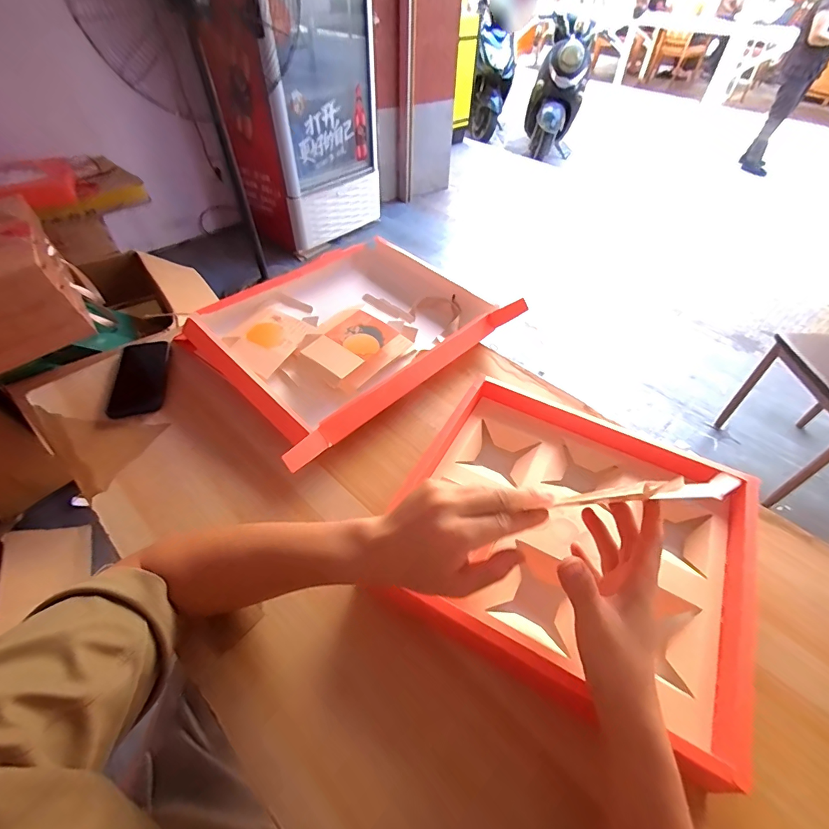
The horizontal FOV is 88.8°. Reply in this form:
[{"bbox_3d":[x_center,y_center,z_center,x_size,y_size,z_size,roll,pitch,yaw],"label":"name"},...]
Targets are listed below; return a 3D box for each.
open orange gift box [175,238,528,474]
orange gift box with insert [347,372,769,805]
[{"bbox_3d":[-0.112,-0.137,0.722,0.372,0.077,0.452,37,57,27],"label":"open orange gift box"},{"bbox_3d":[0.179,0.123,0.487,0.357,0.064,0.366,22,51,16],"label":"orange gift box with insert"}]

